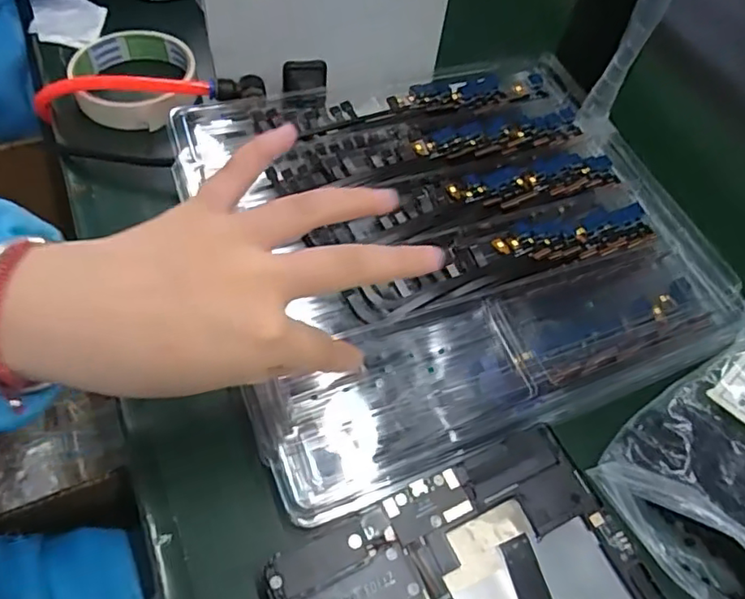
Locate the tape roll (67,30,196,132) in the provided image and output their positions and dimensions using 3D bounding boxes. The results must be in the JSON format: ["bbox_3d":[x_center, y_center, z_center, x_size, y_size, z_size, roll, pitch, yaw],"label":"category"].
[{"bbox_3d":[-0.173,-0.159,0.419,0.087,0.021,0.093,4,57,-6],"label":"tape roll"}]

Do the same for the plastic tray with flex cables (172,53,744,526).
[{"bbox_3d":[0.048,-0.039,0.330,0.266,0.021,0.236,-16,61,-13],"label":"plastic tray with flex cables"}]

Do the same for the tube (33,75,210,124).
[{"bbox_3d":[-0.178,-0.140,0.401,0.137,0.035,0.009,-2,58,11],"label":"tube"}]

